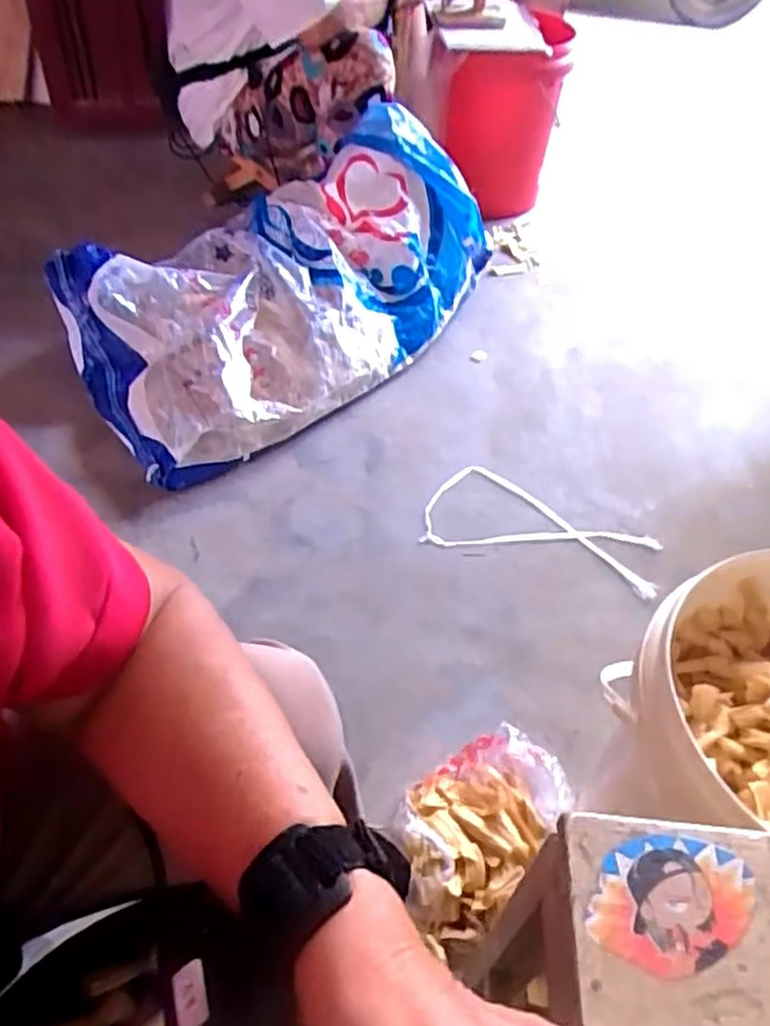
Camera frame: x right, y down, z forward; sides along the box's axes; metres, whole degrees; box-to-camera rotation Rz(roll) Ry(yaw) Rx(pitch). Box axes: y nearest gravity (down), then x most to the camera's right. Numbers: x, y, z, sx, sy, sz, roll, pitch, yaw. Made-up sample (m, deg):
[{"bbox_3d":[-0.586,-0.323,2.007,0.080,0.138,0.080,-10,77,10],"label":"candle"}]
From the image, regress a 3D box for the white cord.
[{"bbox_3d":[0.242,0.023,1.149,0.352,0.018,0.177,15,47,8],"label":"white cord"}]

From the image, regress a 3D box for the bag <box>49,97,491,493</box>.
[{"bbox_3d":[-0.158,-0.405,1.291,0.402,0.297,0.797,38,56,25],"label":"bag"}]

